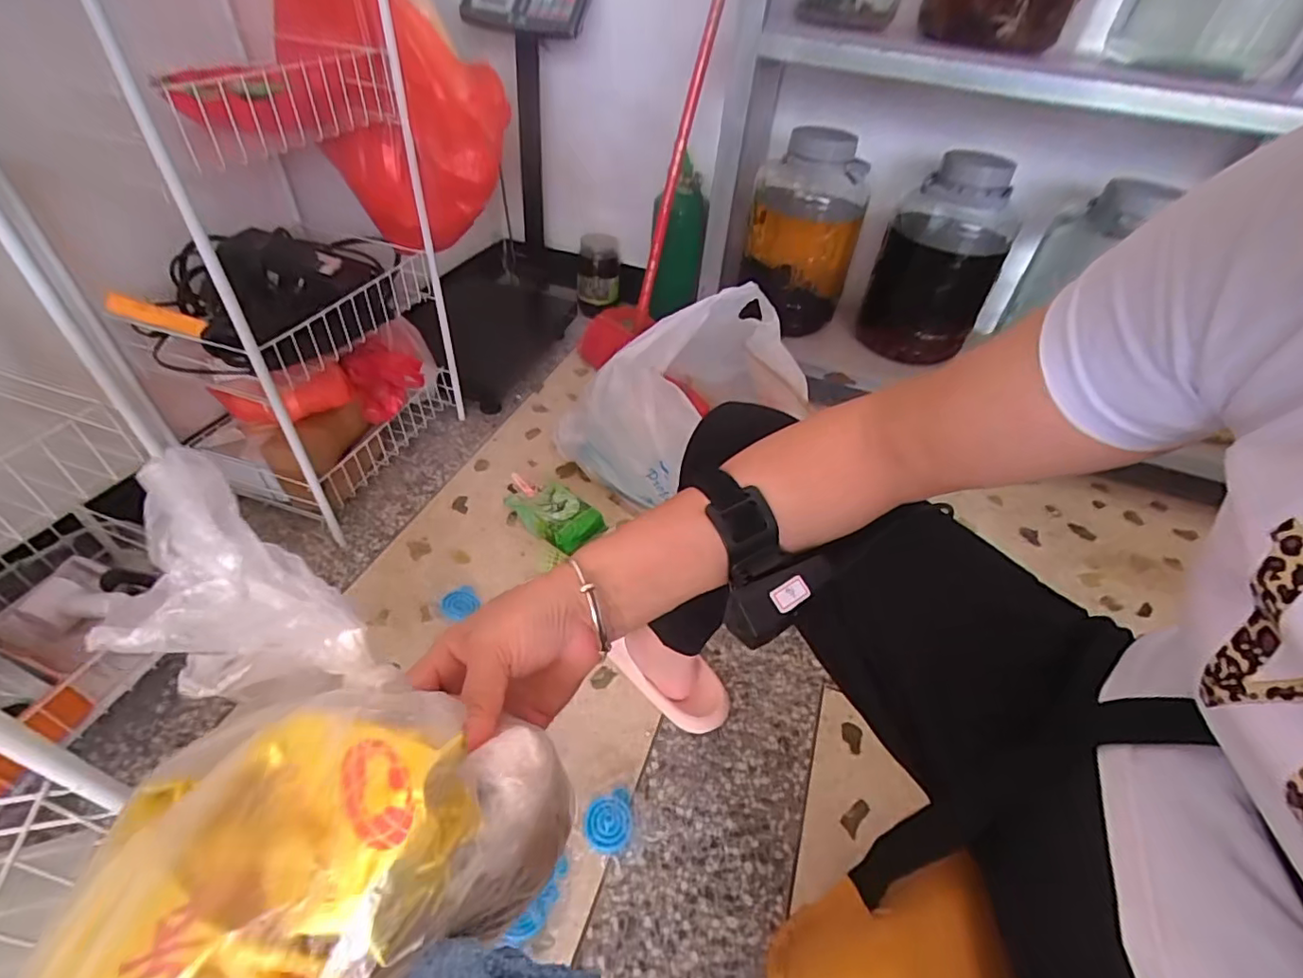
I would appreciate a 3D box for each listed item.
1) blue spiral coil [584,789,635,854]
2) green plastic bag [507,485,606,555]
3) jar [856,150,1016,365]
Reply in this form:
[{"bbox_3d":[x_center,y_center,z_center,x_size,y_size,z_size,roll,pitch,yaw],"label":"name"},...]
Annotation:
[{"bbox_3d":[-0.048,0.377,0.651,0.055,0.014,0.059,3,43,-3],"label":"blue spiral coil"},{"bbox_3d":[-0.163,0.043,0.956,0.091,0.076,0.167,-30,54,-32],"label":"green plastic bag"},{"bbox_3d":[0.576,-0.464,1.176,0.214,0.364,0.192,14,44,8],"label":"jar"}]

